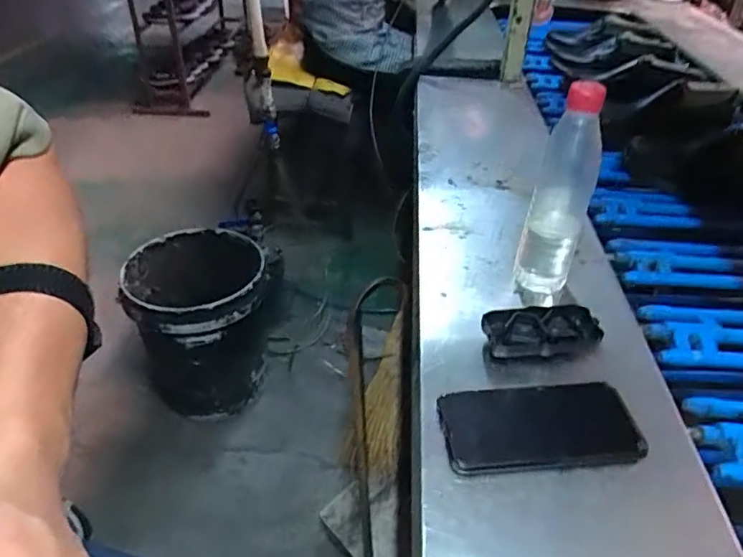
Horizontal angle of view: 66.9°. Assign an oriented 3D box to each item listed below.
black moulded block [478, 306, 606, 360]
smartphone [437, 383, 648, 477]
[{"bbox_3d":[0.168,0.050,0.548,0.111,0.022,0.047,-4,37,-6],"label":"black moulded block"},{"bbox_3d":[0.142,0.124,0.475,0.162,0.009,0.077,-3,37,-5],"label":"smartphone"}]

